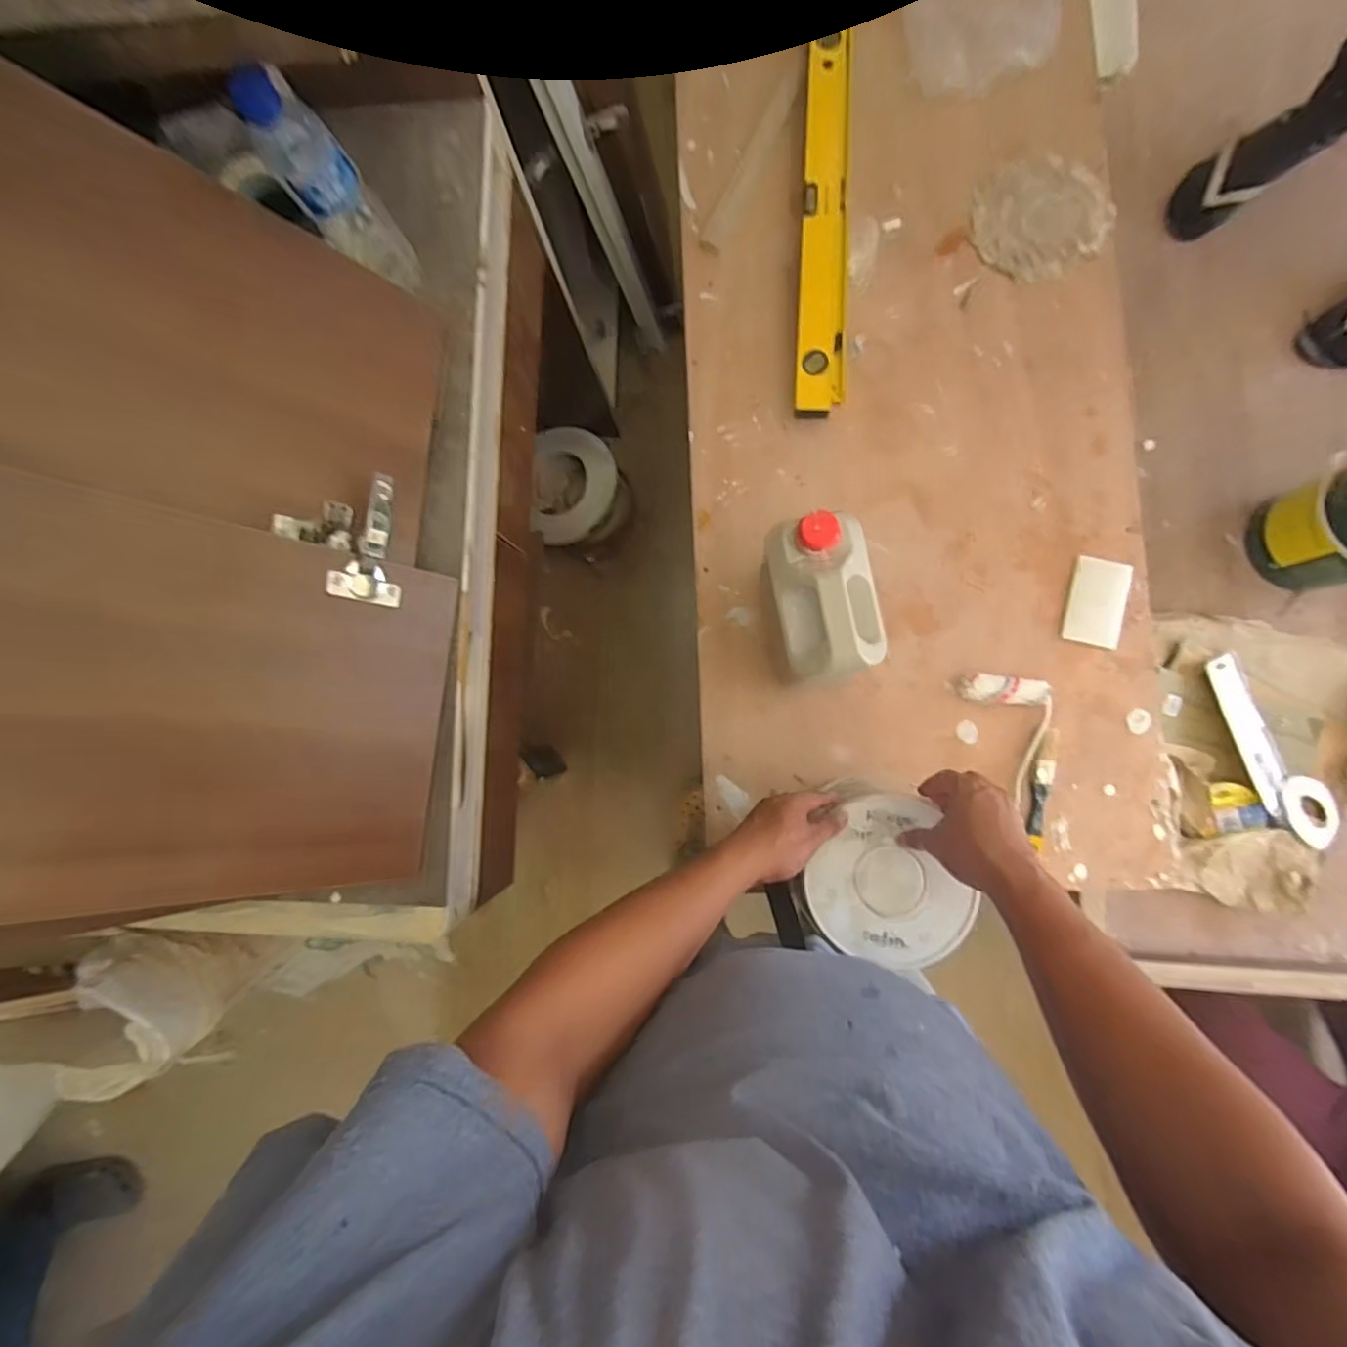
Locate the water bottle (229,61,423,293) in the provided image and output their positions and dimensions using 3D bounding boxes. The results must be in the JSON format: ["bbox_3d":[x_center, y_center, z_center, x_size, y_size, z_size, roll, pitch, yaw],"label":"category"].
[{"bbox_3d":[-0.316,-0.446,0.560,0.059,0.206,0.060,0,86,6],"label":"water bottle"}]

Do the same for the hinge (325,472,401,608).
[{"bbox_3d":[-0.282,-0.126,0.564,0.017,0.061,0.118,12,93,48],"label":"hinge"}]

